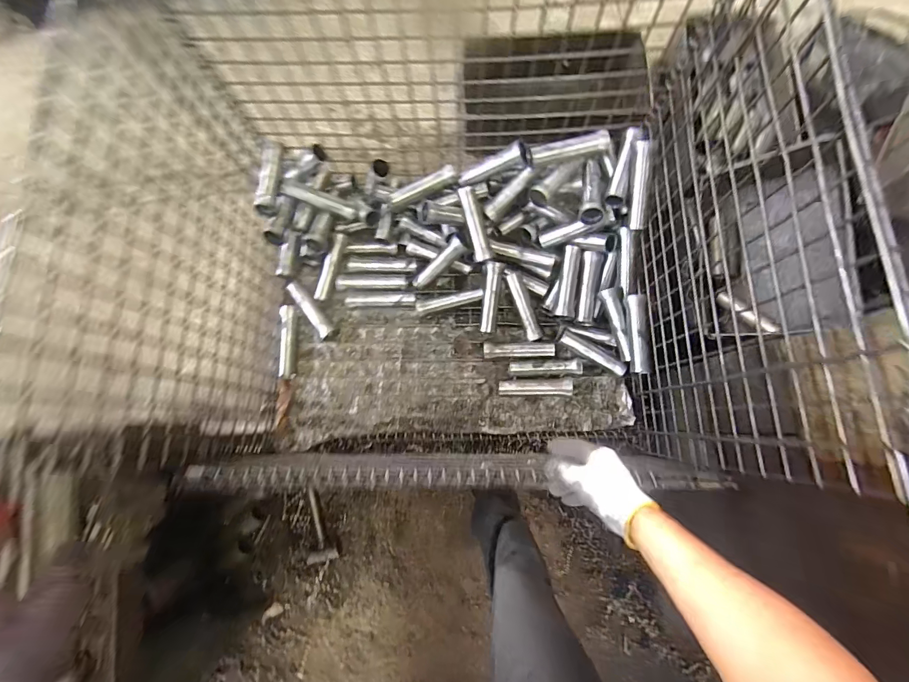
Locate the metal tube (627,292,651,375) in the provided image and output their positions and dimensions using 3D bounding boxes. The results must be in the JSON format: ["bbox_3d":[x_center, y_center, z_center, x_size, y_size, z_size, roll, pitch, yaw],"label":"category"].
[{"bbox_3d":[0.449,-0.019,0.987,0.034,0.040,0.191,0,79,2],"label":"metal tube"}]

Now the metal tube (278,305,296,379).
[{"bbox_3d":[-0.458,0.001,1.103,0.036,0.034,0.198,-2,78,1],"label":"metal tube"}]

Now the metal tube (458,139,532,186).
[{"bbox_3d":[0.101,-0.437,1.017,0.184,0.049,0.050,-17,77,22],"label":"metal tube"}]

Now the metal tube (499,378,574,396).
[{"bbox_3d":[0.212,0.122,1.061,0.185,0.053,0.043,1,79,2],"label":"metal tube"}]

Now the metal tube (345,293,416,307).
[{"bbox_3d":[-0.205,-0.114,1.133,0.194,0.029,0.036,-1,78,1],"label":"metal tube"}]

